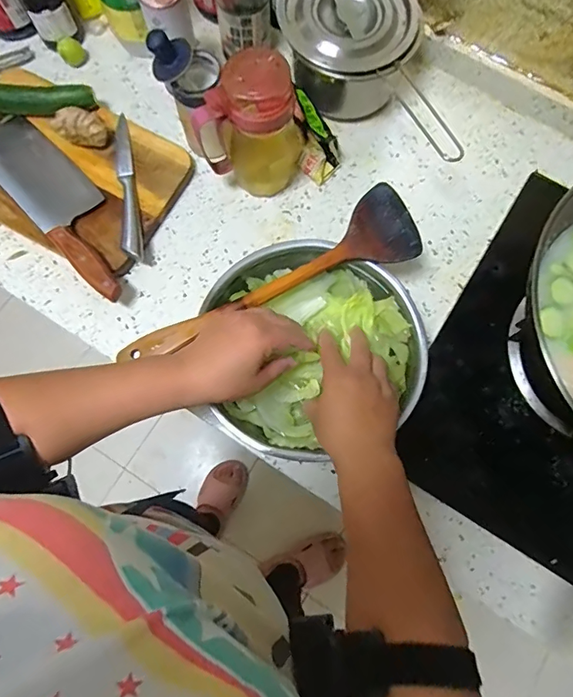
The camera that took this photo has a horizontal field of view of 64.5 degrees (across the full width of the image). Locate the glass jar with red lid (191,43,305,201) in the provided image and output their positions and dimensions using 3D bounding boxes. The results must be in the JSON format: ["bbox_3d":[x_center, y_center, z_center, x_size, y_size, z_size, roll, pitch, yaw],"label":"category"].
[{"bbox_3d":[-0.038,-0.255,0.532,0.115,0.167,0.075,-2,77,-1],"label":"glass jar with red lid"}]

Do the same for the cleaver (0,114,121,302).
[{"bbox_3d":[-0.283,-0.184,0.568,0.084,0.031,0.300,-42,81,-10],"label":"cleaver"}]

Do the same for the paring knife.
[{"bbox_3d":[-0.204,-0.210,0.580,0.023,0.015,0.205,-9,77,-3],"label":"paring knife"}]

